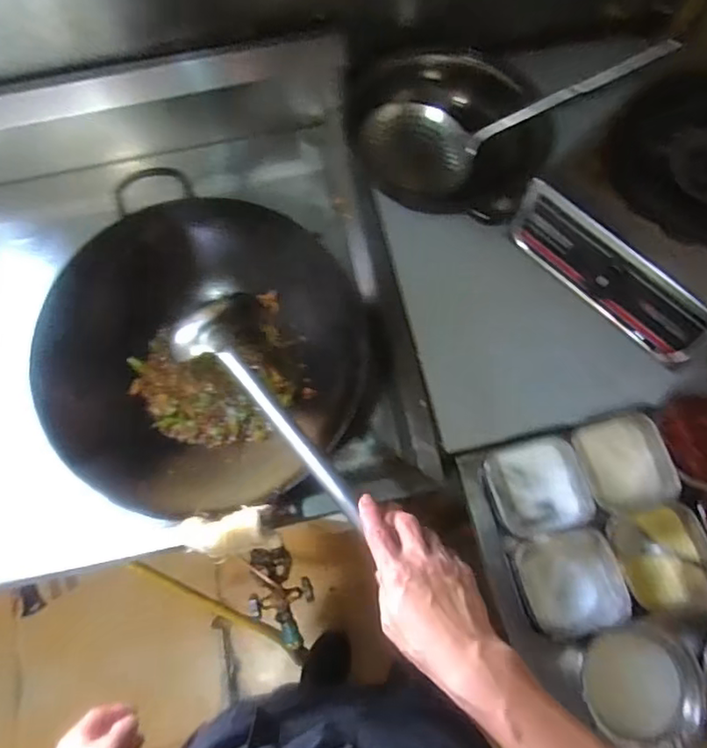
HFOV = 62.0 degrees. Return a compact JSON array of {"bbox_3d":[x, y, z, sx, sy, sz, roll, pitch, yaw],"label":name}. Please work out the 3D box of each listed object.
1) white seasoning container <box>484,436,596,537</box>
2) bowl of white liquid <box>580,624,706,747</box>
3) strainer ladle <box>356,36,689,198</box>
[{"bbox_3d":[0.218,0.137,0.725,0.112,0.073,0.116,-10,72,-2],"label":"white seasoning container"},{"bbox_3d":[0.311,0.341,0.644,0.118,0.054,0.119,0,72,1],"label":"bowl of white liquid"},{"bbox_3d":[0.217,-0.357,0.820,0.413,0.076,0.141,-14,72,14],"label":"strainer ladle"}]

